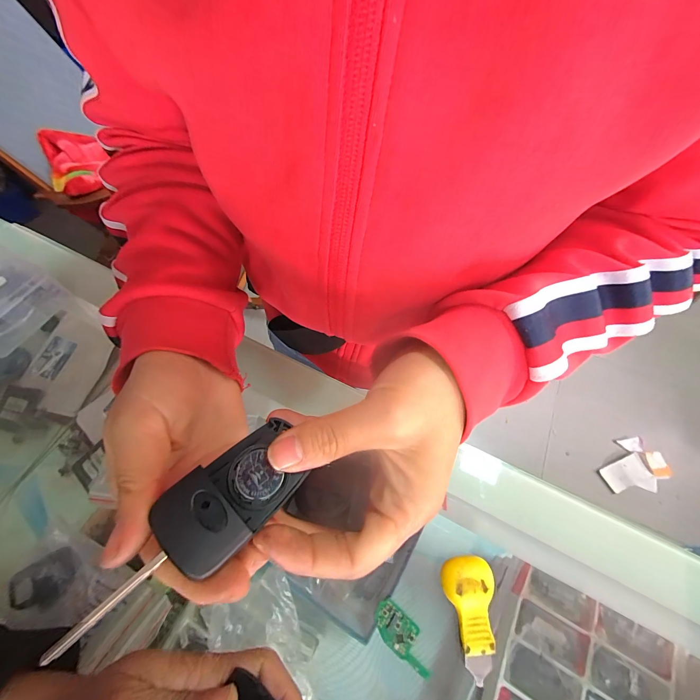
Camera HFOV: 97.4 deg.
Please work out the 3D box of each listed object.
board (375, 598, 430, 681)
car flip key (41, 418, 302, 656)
[{"bbox_3d":[0.038,0.203,0.219,0.046,0.006,0.022,37,68,17],"label":"board"},{"bbox_3d":[-0.057,0.066,0.117,0.090,0.017,0.032,-41,70,-19],"label":"car flip key"}]

